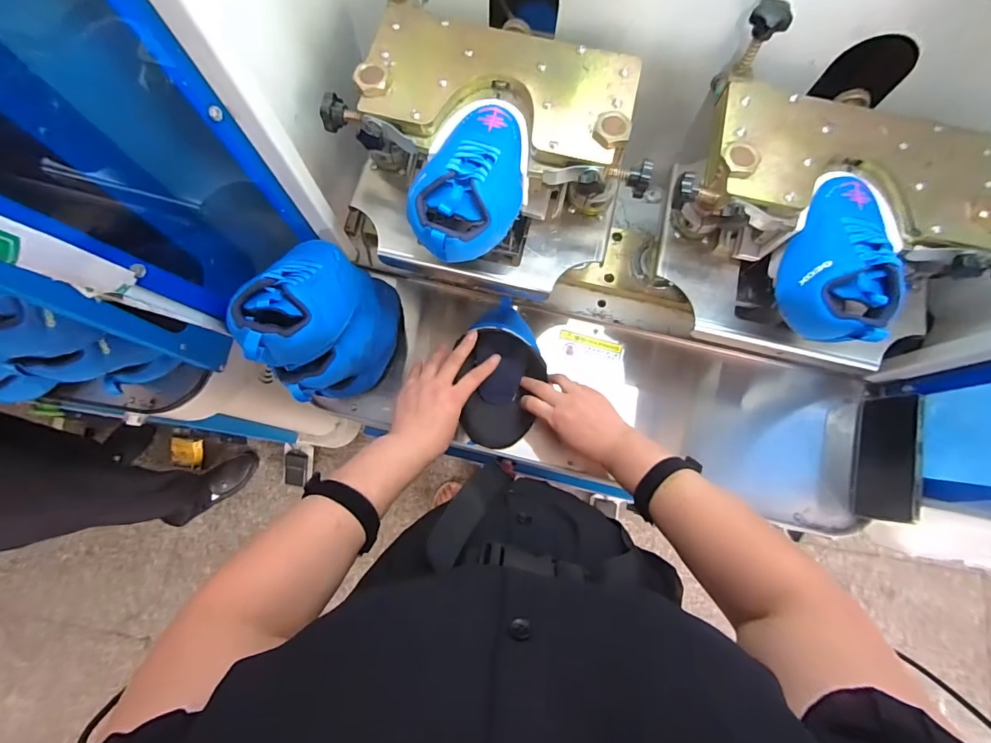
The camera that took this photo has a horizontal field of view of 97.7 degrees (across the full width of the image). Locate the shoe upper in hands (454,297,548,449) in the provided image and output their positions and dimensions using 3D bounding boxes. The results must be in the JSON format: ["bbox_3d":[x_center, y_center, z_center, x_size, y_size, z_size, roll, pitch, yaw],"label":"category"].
[{"bbox_3d":[0.013,0.007,0.606,0.102,0.056,0.199,5,103,0],"label":"shoe upper in hands"}]

